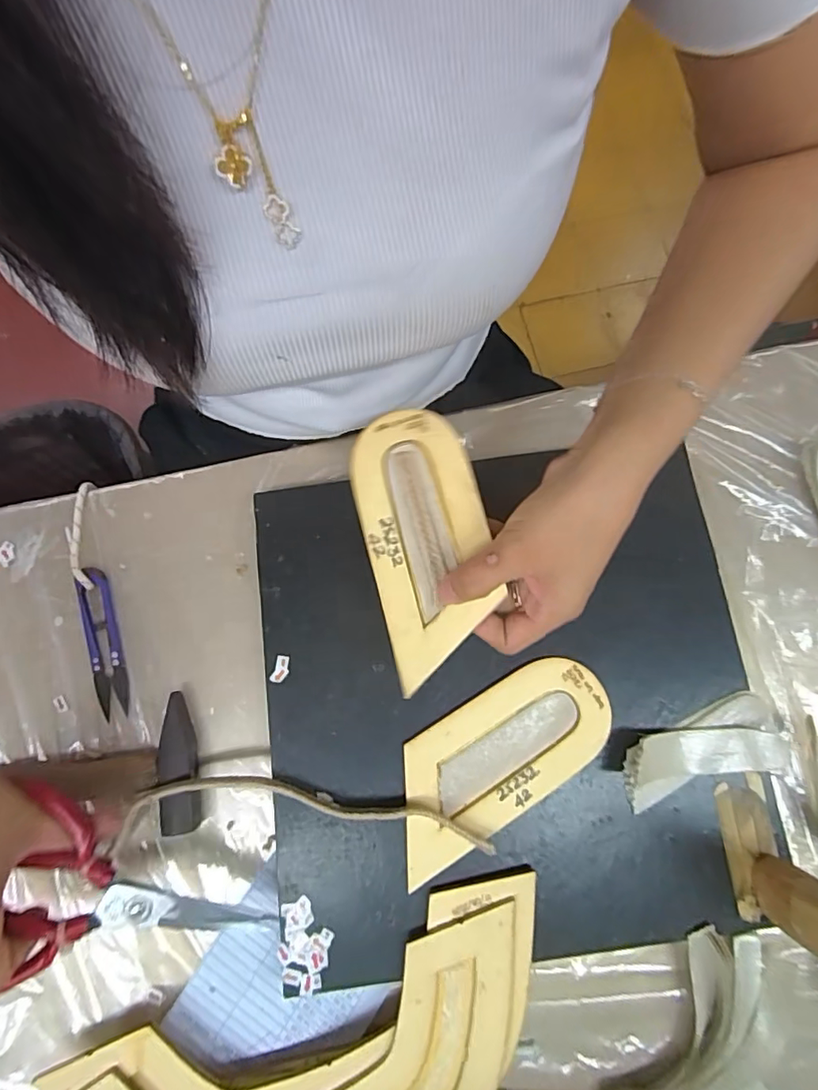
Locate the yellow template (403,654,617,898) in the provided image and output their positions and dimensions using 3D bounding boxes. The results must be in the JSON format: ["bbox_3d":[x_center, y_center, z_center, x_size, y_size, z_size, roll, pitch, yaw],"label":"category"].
[{"bbox_3d":[0.053,0.128,0.317,0.149,0.006,0.069,-32,80,-8],"label":"yellow template"}]

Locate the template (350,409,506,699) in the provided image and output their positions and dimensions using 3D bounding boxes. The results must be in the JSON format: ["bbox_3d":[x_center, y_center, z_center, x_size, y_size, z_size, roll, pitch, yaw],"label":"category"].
[{"bbox_3d":[0.009,-0.005,0.300,0.069,0.004,0.154,-16,79,6],"label":"template"}]

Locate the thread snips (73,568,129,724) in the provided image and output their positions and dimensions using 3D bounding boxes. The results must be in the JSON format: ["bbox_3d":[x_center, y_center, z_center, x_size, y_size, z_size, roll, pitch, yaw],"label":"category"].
[{"bbox_3d":[-0.205,0.064,0.346,0.021,0.010,0.098,-15,78,-4],"label":"thread snips"}]

